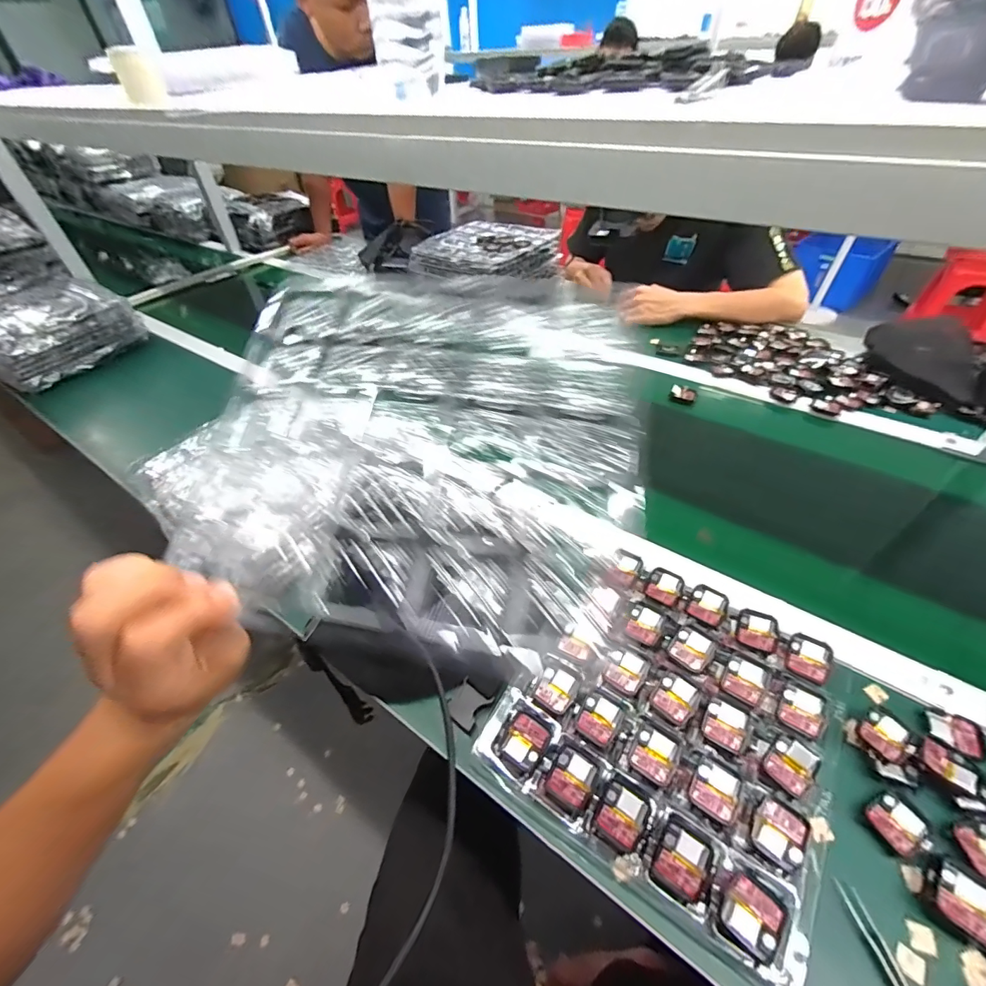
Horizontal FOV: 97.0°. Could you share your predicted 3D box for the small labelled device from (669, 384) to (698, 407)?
[{"bbox_3d":[0.343,-0.176,0.787,0.048,0.007,0.036,19,81,4],"label":"small labelled device"}]

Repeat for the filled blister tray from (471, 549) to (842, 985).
[{"bbox_3d":[0.165,0.204,0.413,0.252,0.029,0.271,26,53,25],"label":"filled blister tray"}]

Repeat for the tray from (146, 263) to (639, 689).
[{"bbox_3d":[-0.057,-0.043,0.287,0.300,0.018,0.253,12,67,12],"label":"tray"}]

